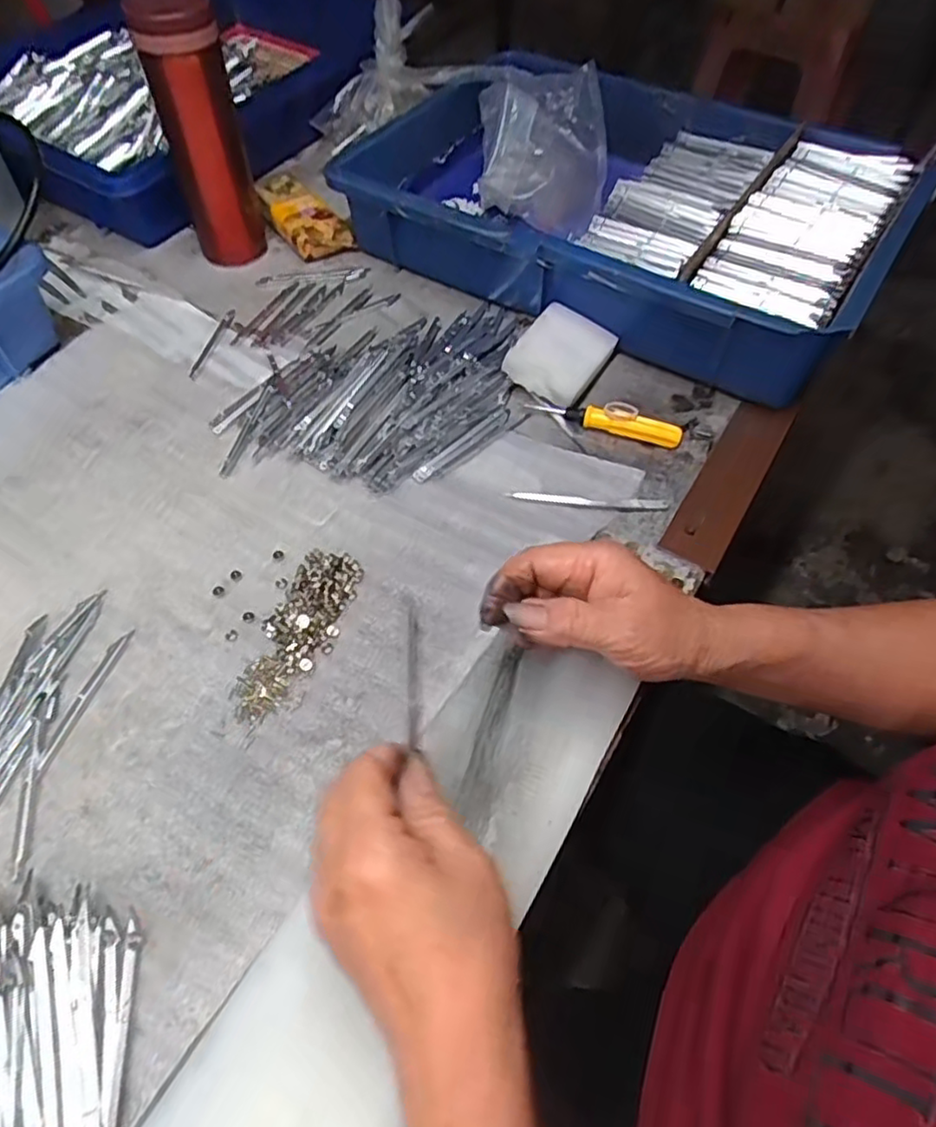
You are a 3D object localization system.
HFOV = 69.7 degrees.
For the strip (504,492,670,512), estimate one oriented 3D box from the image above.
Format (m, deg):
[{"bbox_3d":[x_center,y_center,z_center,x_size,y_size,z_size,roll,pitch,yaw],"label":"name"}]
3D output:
[{"bbox_3d":[0.081,-0.043,0.456,0.108,0.004,0.010,4,56,3],"label":"strip"}]

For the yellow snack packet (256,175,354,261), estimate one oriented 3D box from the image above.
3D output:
[{"bbox_3d":[-0.159,-0.323,0.632,0.051,0.036,0.111,-35,62,-22],"label":"yellow snack packet"}]

